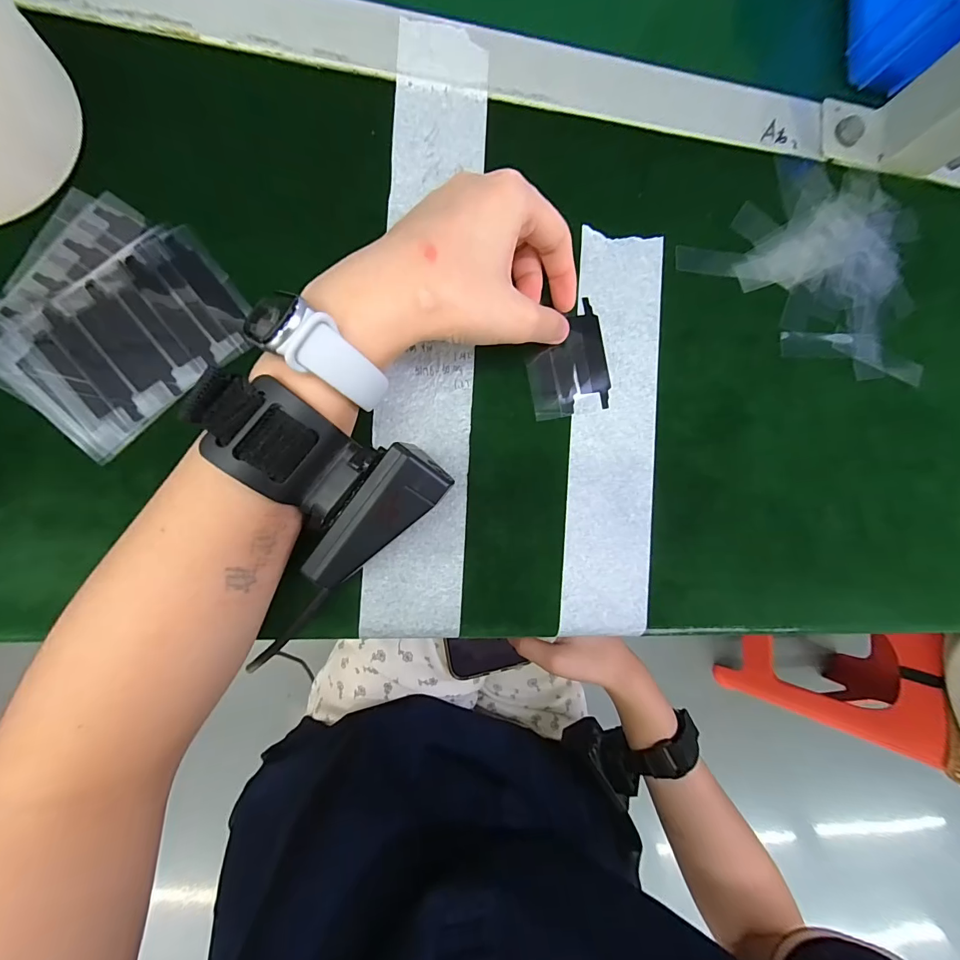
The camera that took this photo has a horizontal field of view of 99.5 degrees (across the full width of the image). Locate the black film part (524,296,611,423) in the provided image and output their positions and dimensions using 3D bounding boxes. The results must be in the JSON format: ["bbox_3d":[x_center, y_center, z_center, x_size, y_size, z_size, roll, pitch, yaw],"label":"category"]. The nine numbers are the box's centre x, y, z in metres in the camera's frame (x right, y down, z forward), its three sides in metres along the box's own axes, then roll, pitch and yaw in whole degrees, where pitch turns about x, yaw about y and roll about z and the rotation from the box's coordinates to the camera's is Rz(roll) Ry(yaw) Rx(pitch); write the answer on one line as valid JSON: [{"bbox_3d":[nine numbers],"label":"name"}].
[{"bbox_3d":[0.050,-0.068,0.231,0.047,0.004,0.062,-9,88,-9],"label":"black film part"}]

